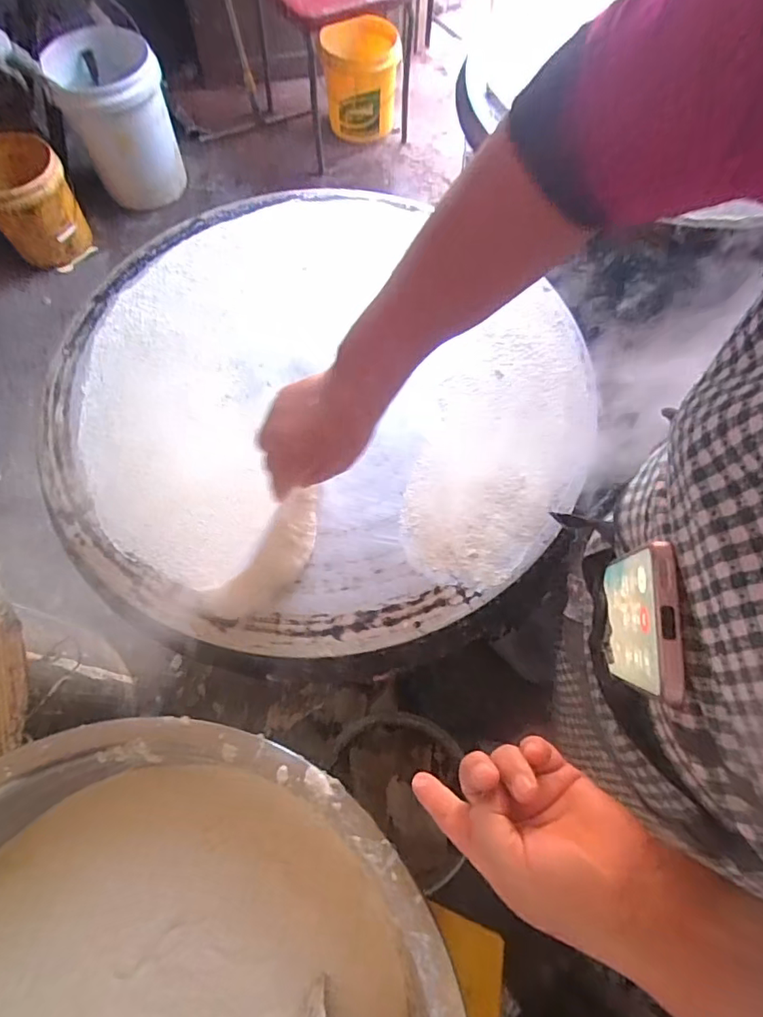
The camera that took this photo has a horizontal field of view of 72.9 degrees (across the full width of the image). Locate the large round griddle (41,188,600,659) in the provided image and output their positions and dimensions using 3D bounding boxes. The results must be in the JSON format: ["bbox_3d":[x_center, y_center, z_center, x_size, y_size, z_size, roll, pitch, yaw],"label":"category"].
[{"bbox_3d":[-0.069,-0.154,0.601,0.607,0.033,0.626,0,66,0],"label":"large round griddle"}]

